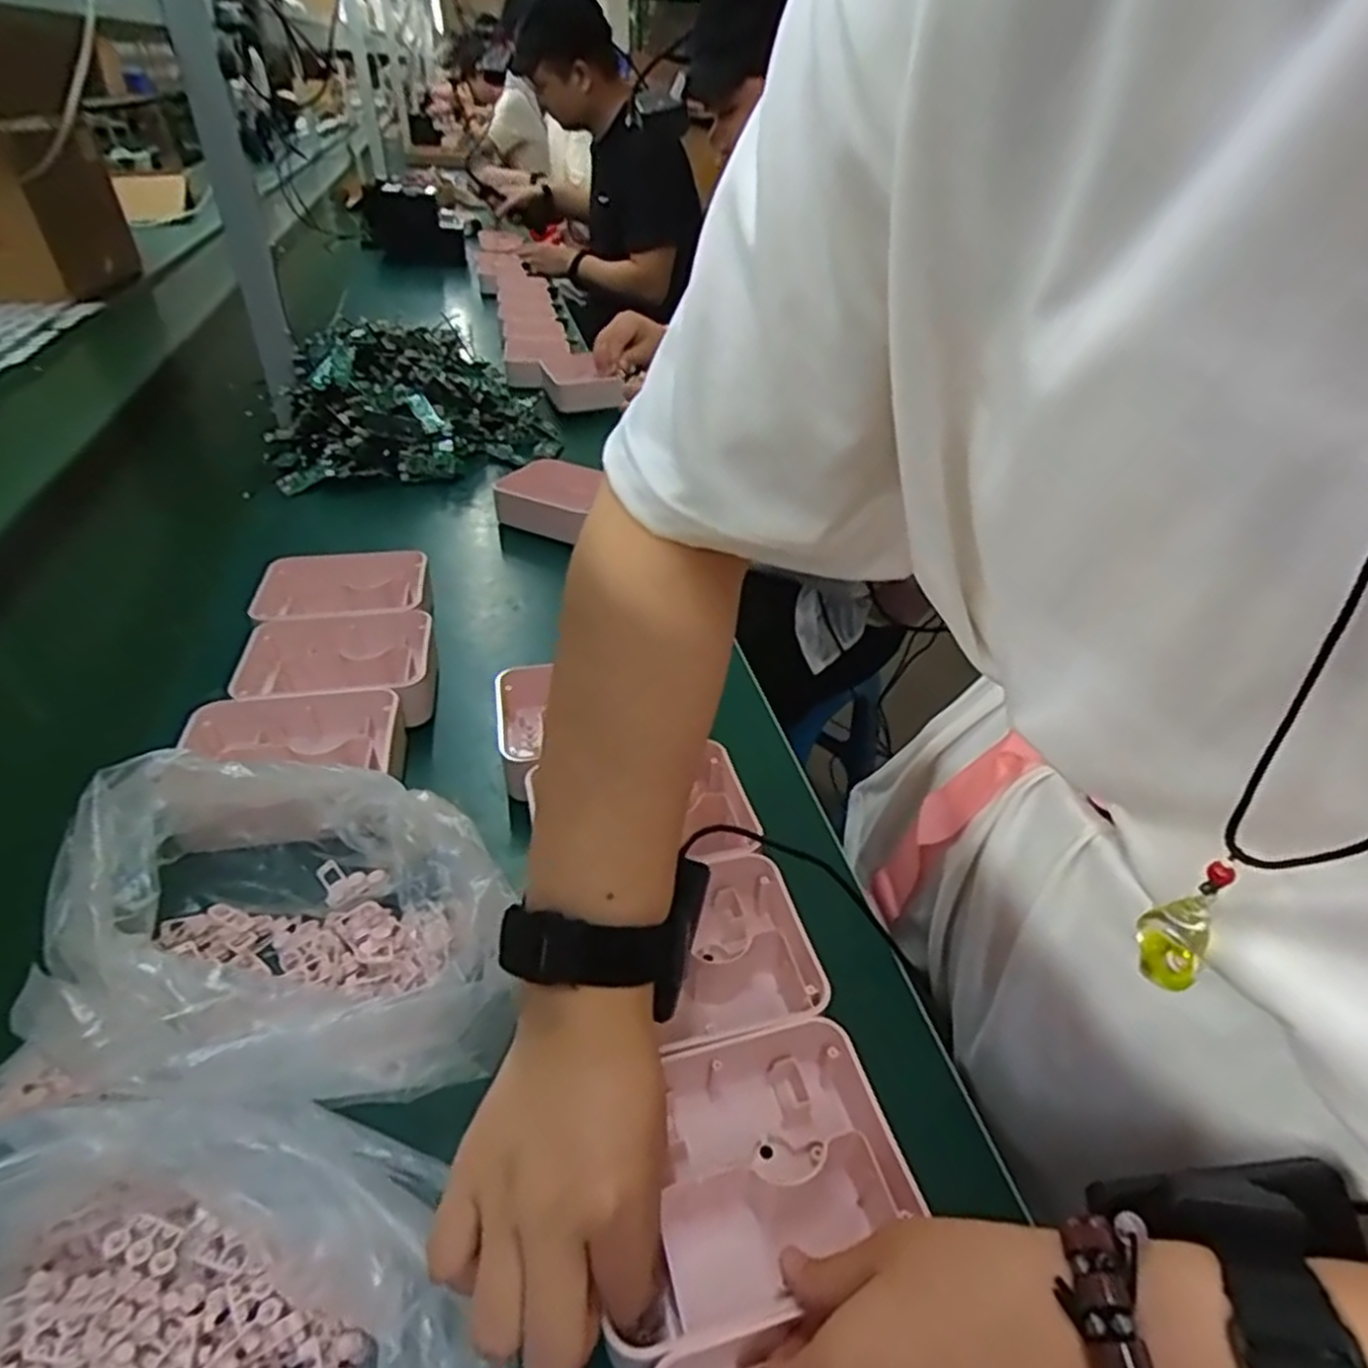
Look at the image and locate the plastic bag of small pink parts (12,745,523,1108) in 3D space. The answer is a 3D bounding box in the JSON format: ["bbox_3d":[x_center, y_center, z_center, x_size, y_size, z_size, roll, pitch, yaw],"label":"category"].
[{"bbox_3d":[-0.181,0.115,0.374,0.183,0.092,0.172,-14,41,-21],"label":"plastic bag of small pink parts"}]

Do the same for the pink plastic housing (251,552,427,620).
[{"bbox_3d":[-0.279,-0.082,0.640,0.126,0.018,0.086,-4,38,-8],"label":"pink plastic housing"}]

